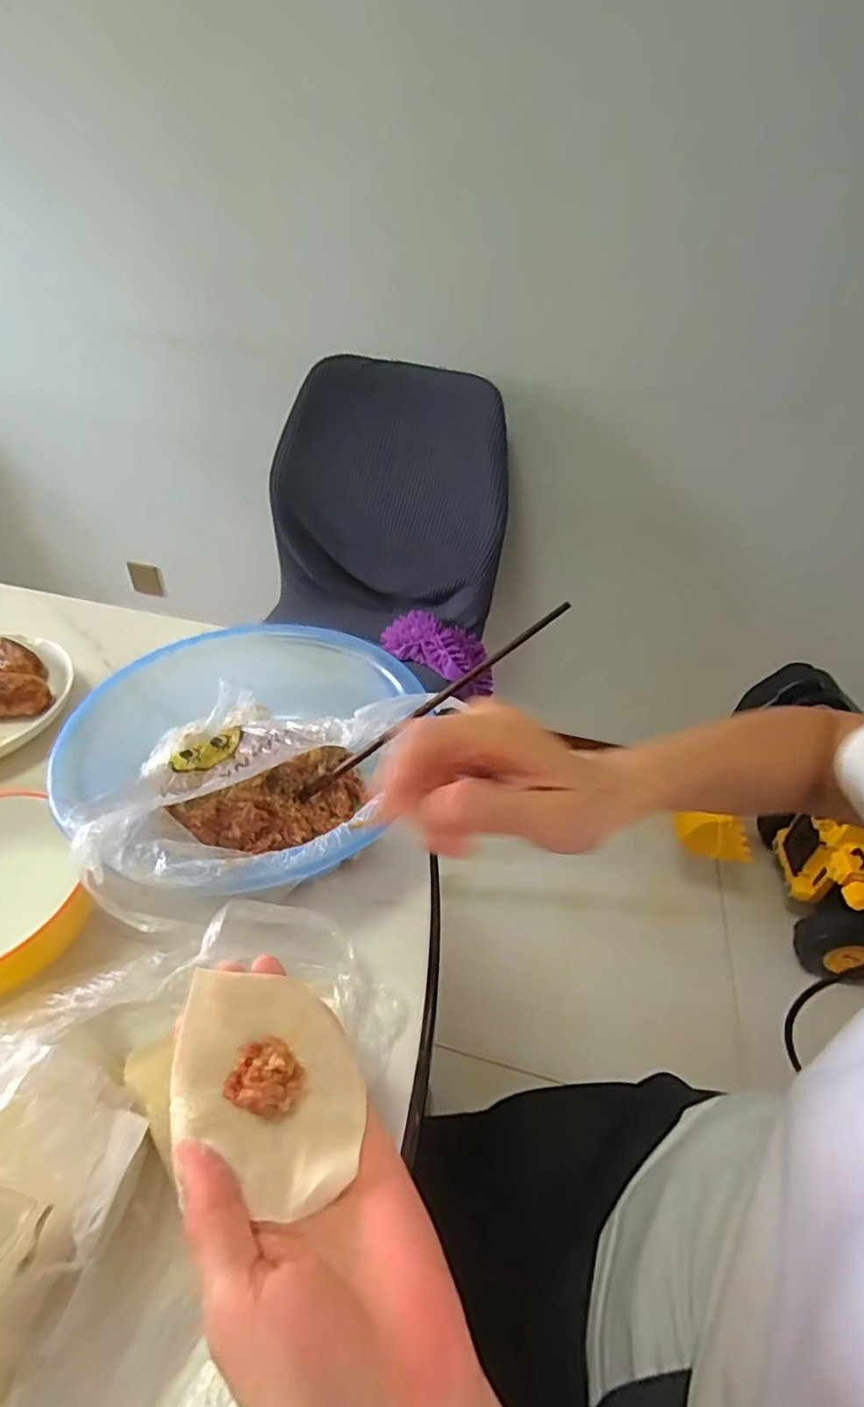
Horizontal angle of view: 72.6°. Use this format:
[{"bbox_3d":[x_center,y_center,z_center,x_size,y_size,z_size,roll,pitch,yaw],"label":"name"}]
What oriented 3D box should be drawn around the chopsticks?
[{"bbox_3d":[-0.005,0.004,0.410,0.235,0.012,0.009,-36,38,19],"label":"chopsticks"}]

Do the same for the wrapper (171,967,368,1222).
[{"bbox_3d":[-0.066,0.151,0.235,0.073,0.034,0.073,-1,40,-7],"label":"wrapper"}]

